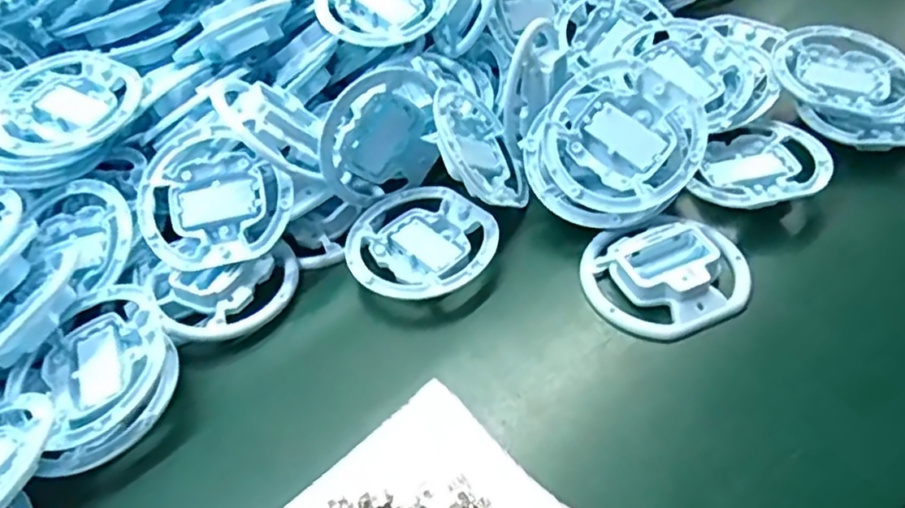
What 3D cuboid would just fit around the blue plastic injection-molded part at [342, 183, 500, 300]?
[{"bbox_3d":[-0.023,-0.008,0.456,0.100,0.018,0.101,-5,47,5],"label":"blue plastic injection-molded part"}]

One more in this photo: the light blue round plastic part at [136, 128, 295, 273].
[{"bbox_3d":[-0.164,-0.040,0.451,0.102,0.030,0.104,-25,75,-7],"label":"light blue round plastic part"}]

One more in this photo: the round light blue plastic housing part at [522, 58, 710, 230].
[{"bbox_3d":[0.109,-0.072,0.443,0.102,0.022,0.110,-2,82,16],"label":"round light blue plastic housing part"}]

